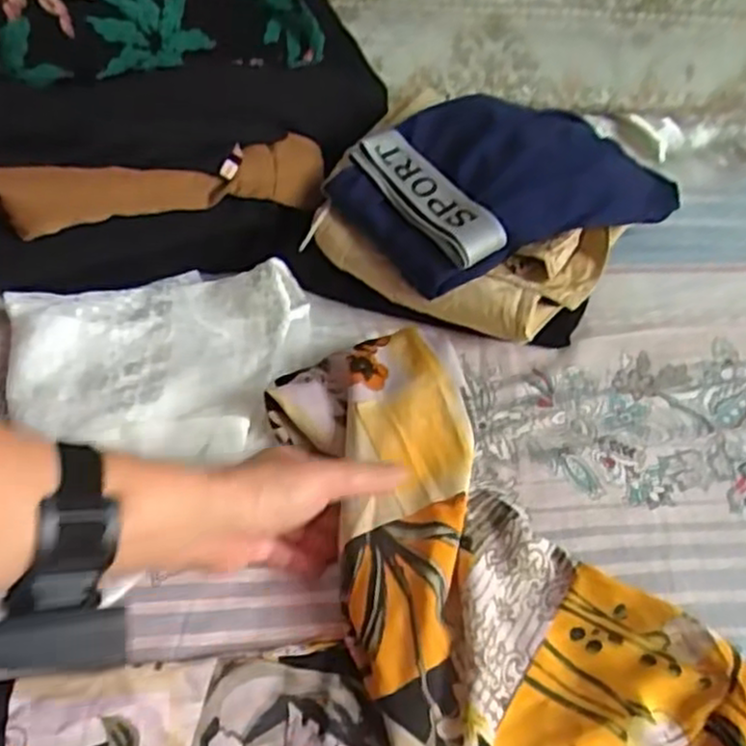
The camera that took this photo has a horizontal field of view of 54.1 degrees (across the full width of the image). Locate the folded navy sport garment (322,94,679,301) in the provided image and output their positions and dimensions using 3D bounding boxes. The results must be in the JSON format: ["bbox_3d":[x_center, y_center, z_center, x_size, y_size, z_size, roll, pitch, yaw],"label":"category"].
[{"bbox_3d":[0.113,-0.170,0.613,0.282,0.072,0.168,-19,52,-17],"label":"folded navy sport garment"}]

